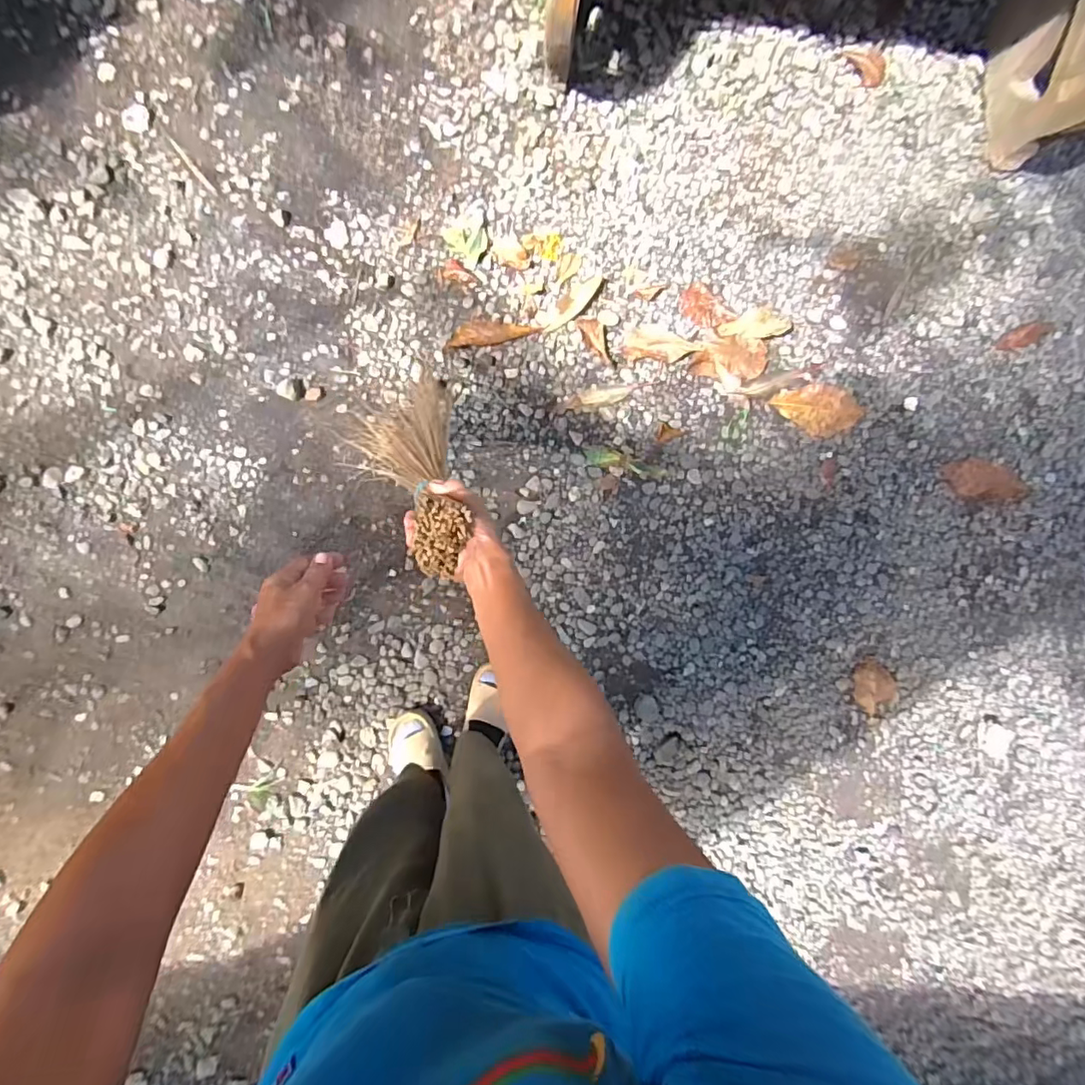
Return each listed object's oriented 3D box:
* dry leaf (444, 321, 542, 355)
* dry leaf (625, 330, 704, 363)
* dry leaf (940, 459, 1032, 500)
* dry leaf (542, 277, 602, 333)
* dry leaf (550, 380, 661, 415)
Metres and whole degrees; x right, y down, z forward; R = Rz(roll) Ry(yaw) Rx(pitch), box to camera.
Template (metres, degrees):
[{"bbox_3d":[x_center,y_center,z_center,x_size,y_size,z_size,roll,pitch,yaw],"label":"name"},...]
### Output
[{"bbox_3d":[-0.121,-0.497,1.294,0.224,0.006,0.061,-13,90,-6],"label":"dry leaf"},{"bbox_3d":[0.291,-0.474,1.332,0.184,0.020,0.069,5,88,-5],"label":"dry leaf"},{"bbox_3d":[1.112,-0.153,1.379,0.228,0.013,0.101,16,87,-5],"label":"dry leaf"},{"bbox_3d":[0.072,-0.576,1.317,0.189,0.004,0.055,-43,93,-5],"label":"dry leaf"},{"bbox_3d":[0.148,-0.356,1.319,0.261,0.004,0.040,-13,90,-6],"label":"dry leaf"}]

